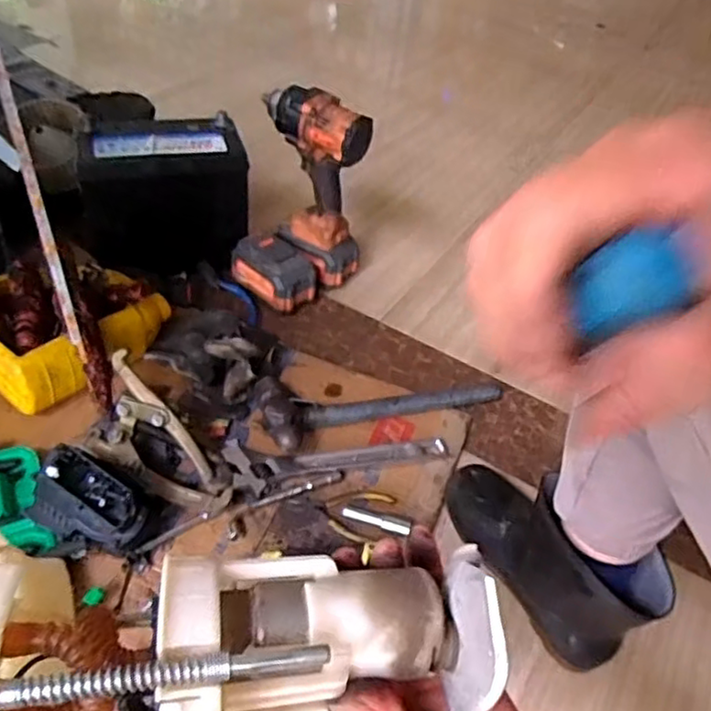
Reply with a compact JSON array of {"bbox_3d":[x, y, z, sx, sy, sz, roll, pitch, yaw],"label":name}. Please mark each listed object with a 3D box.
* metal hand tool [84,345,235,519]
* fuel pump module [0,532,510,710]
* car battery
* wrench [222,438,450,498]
[{"bbox_3d":[-0.229,0.100,0.736,0.199,0.100,0.079,32,49,22],"label":"metal hand tool"},{"bbox_3d":[-0.057,0.117,0.241,0.210,0.083,0.117,-4,44,-16],"label":"fuel pump module"},{"bbox_3d":[-0.289,-0.245,1.010,0.240,0.195,0.140,-1,45,-10],"label":"car battery"},{"bbox_3d":[-0.018,0.123,0.808,0.273,0.014,0.073,-3,45,-12],"label":"wrench"}]

